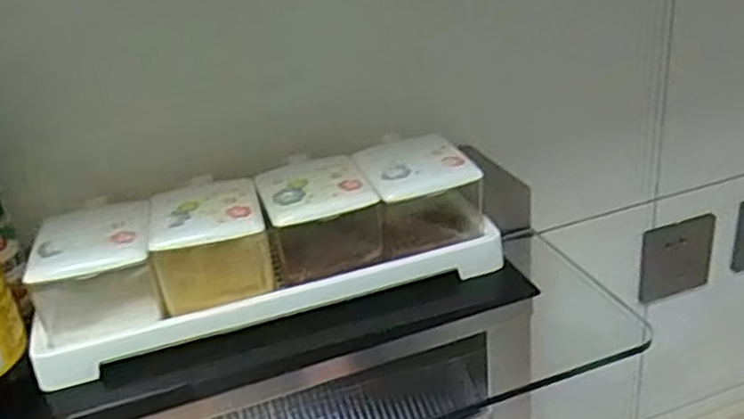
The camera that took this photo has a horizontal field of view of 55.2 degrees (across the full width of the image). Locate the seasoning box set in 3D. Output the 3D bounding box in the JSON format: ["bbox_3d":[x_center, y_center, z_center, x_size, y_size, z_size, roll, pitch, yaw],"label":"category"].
[{"bbox_3d":[-0.069,0.021,0.487,0.308,0.078,0.094,-13,28,-13],"label":"seasoning box set"}]

